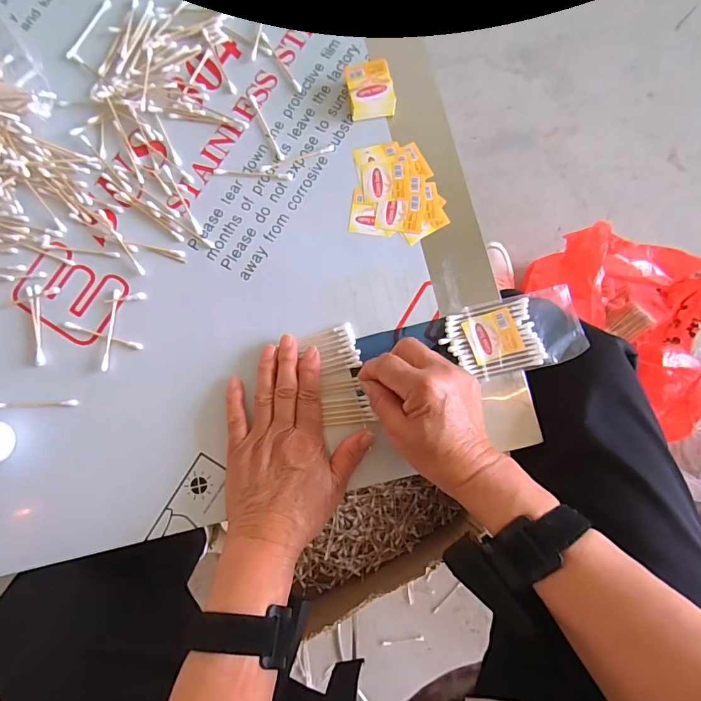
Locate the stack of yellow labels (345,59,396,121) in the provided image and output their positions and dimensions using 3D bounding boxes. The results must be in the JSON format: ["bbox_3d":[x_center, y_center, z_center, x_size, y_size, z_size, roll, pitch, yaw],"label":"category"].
[{"bbox_3d":[0.018,-0.247,0.410,0.042,0.020,0.049,-12,82,-2],"label":"stack of yellow labels"}]

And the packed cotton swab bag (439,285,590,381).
[{"bbox_3d":[0.144,-0.015,0.379,0.116,0.013,0.065,-13,82,-2],"label":"packed cotton swab bag"}]

